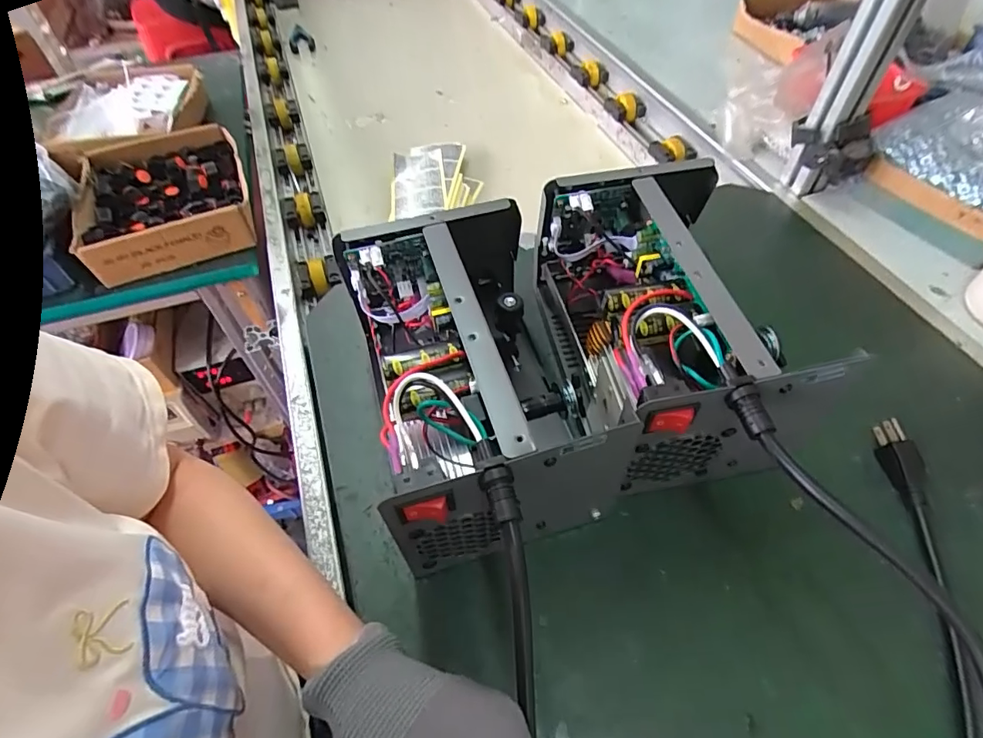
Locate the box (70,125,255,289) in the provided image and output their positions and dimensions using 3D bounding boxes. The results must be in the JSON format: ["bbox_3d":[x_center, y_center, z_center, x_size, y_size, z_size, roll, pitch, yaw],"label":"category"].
[{"bbox_3d":[-0.403,-0.211,0.646,0.179,0.065,0.219,-20,55,-12],"label":"box"}]

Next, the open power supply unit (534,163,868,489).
[{"bbox_3d":[0.130,-0.037,0.423,0.157,0.144,0.270,-8,53,-4],"label":"open power supply unit"}]

